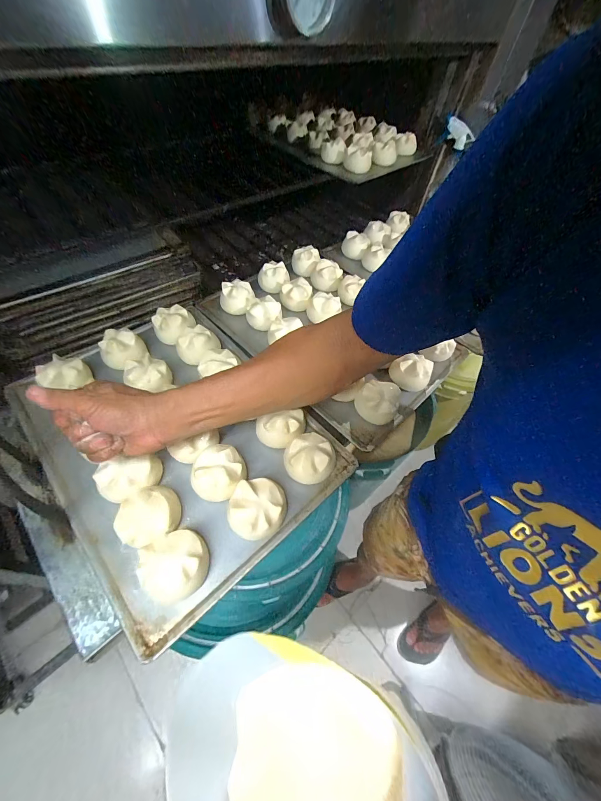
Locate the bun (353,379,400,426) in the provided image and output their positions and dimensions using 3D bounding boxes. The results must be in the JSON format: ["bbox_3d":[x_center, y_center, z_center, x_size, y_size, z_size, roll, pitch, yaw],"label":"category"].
[{"bbox_3d":[0.119,0.002,0.487,0.062,0.051,0.063,18,55,8],"label":"bun"}]

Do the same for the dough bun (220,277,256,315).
[{"bbox_3d":[-0.124,-0.200,0.610,0.064,0.043,0.064,-7,55,-11],"label":"dough bun"}]

